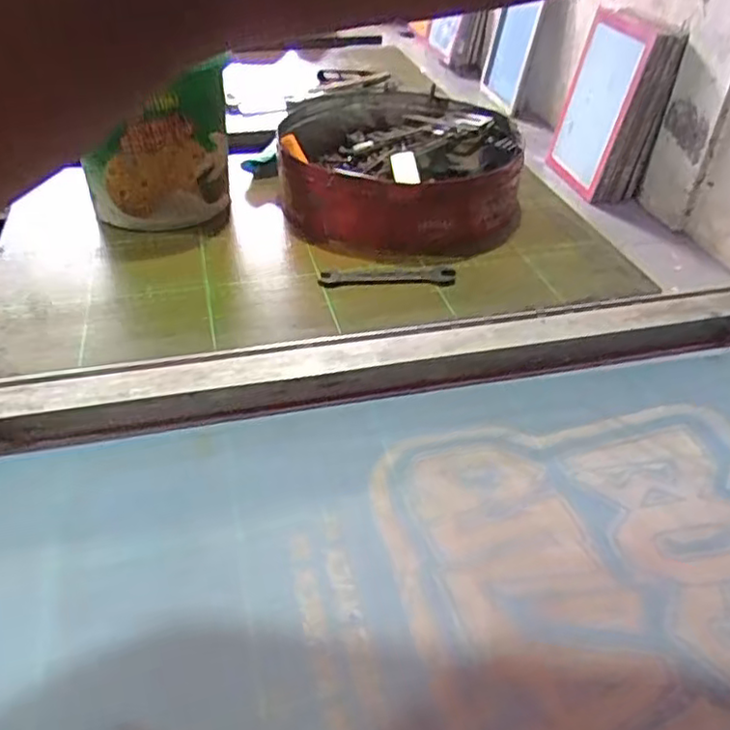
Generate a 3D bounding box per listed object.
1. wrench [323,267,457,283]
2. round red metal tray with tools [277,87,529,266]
[{"bbox_3d":[0.020,-0.082,0.617,0.119,0.007,0.020,-1,39,-3],"label":"wrench"},{"bbox_3d":[0.033,-0.222,0.735,0.239,0.078,0.288,-4,39,-7],"label":"round red metal tray with tools"}]

